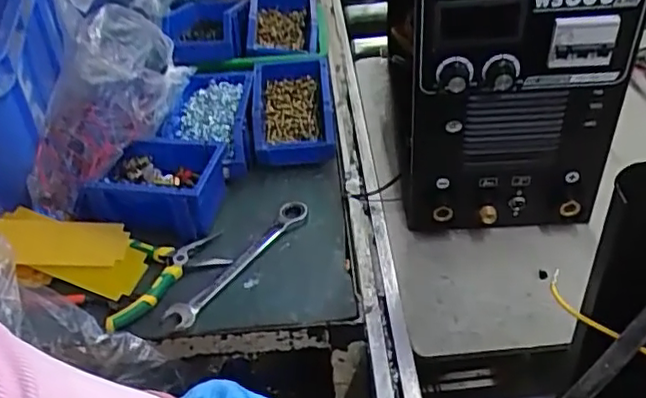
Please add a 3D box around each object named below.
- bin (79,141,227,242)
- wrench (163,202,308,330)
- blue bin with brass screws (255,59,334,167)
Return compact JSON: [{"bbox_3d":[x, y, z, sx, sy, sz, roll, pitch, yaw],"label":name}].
[{"bbox_3d":[-0.200,-0.016,0.728,0.157,0.065,0.120,0,40,7],"label":"bin"},{"bbox_3d":[-0.088,0.067,0.671,0.032,0.014,0.204,24,48,31],"label":"wrench"},{"bbox_3d":[-0.041,-0.119,0.835,0.105,0.062,0.163,-6,40,0],"label":"blue bin with brass screws"}]

